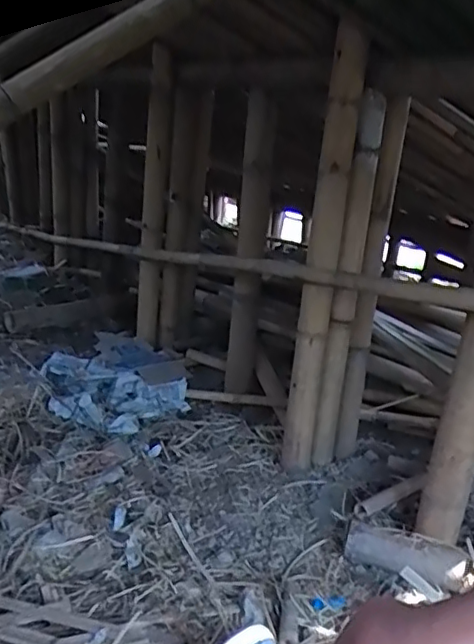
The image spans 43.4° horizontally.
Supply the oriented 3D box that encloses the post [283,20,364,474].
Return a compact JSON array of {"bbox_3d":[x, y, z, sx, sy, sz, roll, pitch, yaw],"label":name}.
[{"bbox_3d":[0.230,-0.121,1.618,0.108,1.143,0.109,10,16,6],"label":"post"}]

